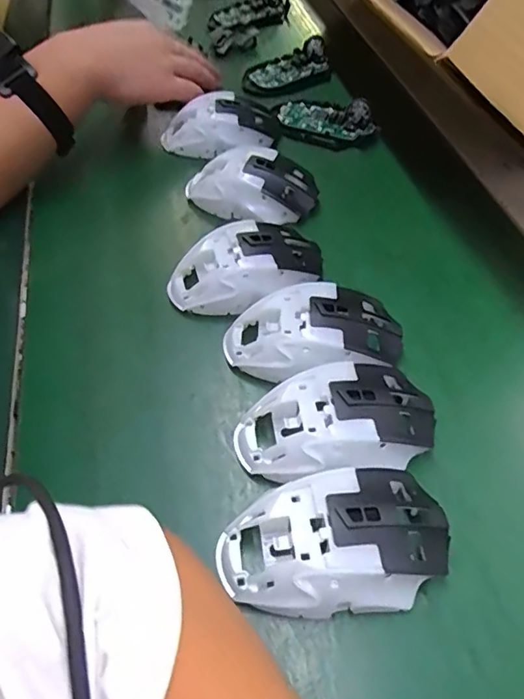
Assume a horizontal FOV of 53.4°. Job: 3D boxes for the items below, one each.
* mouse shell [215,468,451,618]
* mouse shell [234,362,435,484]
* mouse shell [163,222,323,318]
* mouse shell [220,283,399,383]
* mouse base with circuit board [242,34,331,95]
[{"bbox_3d":[0.036,0.099,0.260,0.112,0.043,0.059,-12,48,-5],"label":"mouse shell"},{"bbox_3d":[0.044,0.043,0.297,0.112,0.037,0.059,-16,48,-9],"label":"mouse shell"},{"bbox_3d":[-0.011,-0.062,0.376,0.111,0.032,0.056,-22,49,-14],"label":"mouse shell"},{"bbox_3d":[0.033,-0.012,0.337,0.111,0.031,0.060,-4,47,2],"label":"mouse shell"},{"bbox_3d":[0.026,-0.312,0.573,0.109,0.031,0.059,-29,51,-20],"label":"mouse base with circuit board"}]

